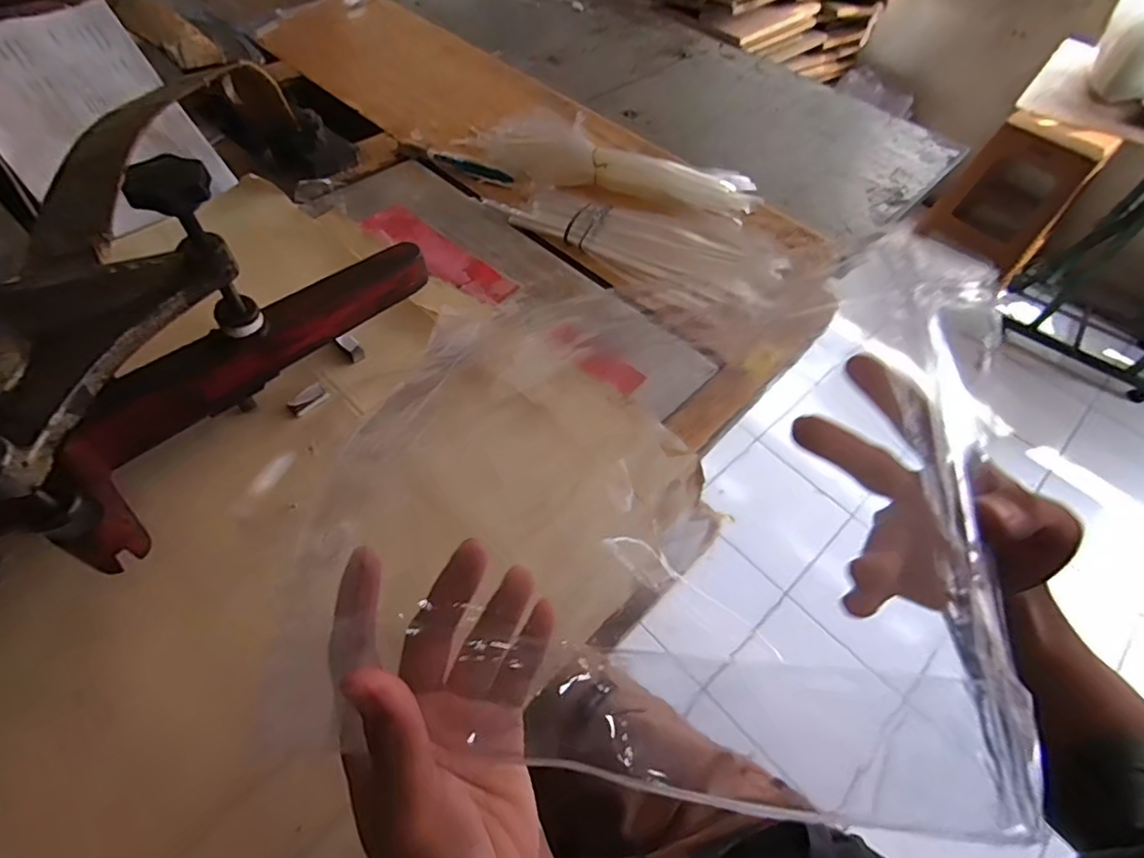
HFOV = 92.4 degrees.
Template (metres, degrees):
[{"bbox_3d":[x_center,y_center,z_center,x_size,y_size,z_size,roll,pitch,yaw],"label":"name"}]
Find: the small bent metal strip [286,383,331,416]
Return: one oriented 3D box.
[{"bbox_3d":[-0.185,-0.021,0.385,0.015,0.005,0.026,37,61,19],"label":"small bent metal strip"}]

